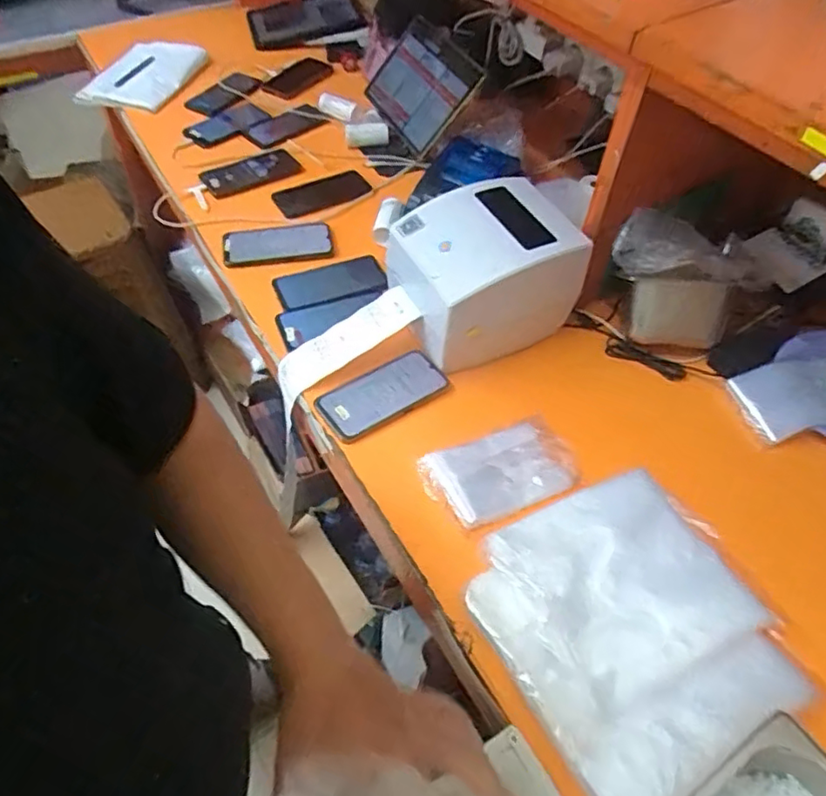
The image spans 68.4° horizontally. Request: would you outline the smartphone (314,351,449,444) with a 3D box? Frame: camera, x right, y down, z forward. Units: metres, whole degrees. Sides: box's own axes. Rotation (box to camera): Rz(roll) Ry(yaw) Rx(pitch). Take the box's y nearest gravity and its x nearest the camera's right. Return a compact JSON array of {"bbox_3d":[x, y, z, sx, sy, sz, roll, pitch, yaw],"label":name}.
[{"bbox_3d":[-0.042,-0.007,0.794,0.165,0.015,0.083,-29,62,-26],"label":"smartphone"}]

